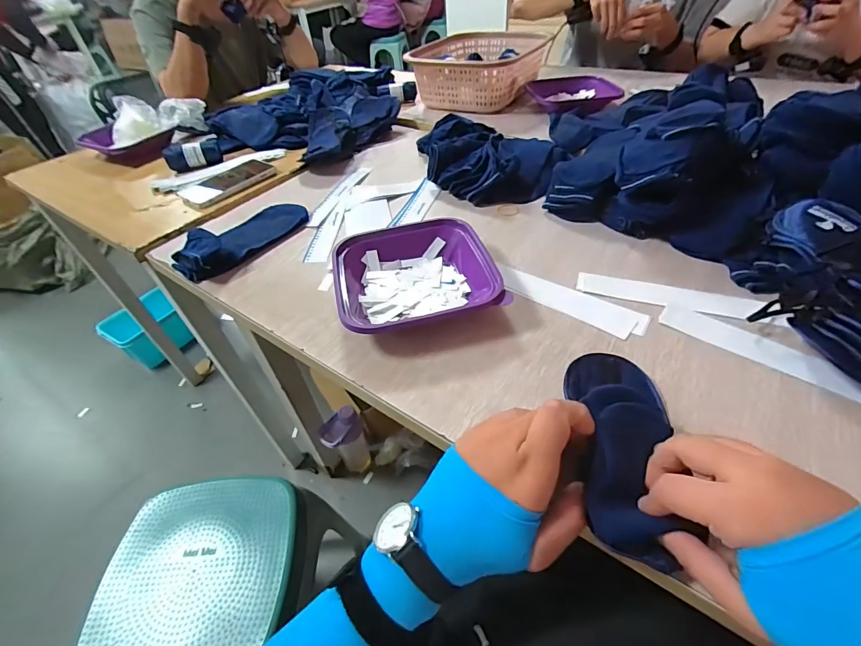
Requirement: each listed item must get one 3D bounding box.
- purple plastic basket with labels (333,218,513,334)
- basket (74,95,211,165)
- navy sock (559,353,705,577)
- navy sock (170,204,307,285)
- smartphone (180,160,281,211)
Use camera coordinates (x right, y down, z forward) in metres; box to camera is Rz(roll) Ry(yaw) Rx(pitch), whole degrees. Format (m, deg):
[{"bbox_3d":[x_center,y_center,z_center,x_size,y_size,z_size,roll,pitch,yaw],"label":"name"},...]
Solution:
[{"bbox_3d":[-0.020,-0.059,0.485,0.184,0.043,0.183,-11,45,-4],"label":"purple plastic basket with labels"},{"bbox_3d":[-0.650,-0.453,0.902,0.141,0.096,0.216,24,52,27],"label":"basket"},{"bbox_3d":[0.150,0.083,0.309,0.085,0.061,0.171,7,45,13],"label":"navy sock"},{"bbox_3d":[-0.271,-0.133,0.587,0.072,0.034,0.205,25,53,28],"label":"navy sock"},{"bbox_3d":[-0.373,-0.258,0.729,0.092,0.013,0.164,24,52,27],"label":"smartphone"}]

